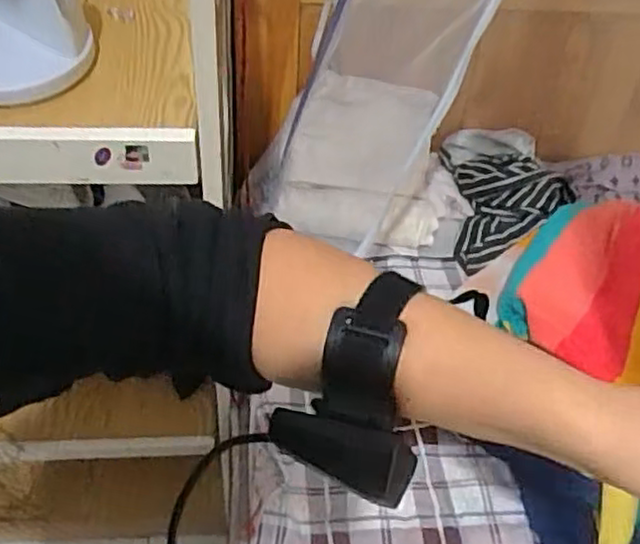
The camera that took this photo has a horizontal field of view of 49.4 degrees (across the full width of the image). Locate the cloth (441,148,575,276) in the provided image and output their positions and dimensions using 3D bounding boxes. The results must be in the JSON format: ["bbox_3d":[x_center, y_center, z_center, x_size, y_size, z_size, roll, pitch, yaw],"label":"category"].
[{"bbox_3d":[0.328,-0.118,1.206,0.199,0.035,0.210,-11,68,21],"label":"cloth"}]

